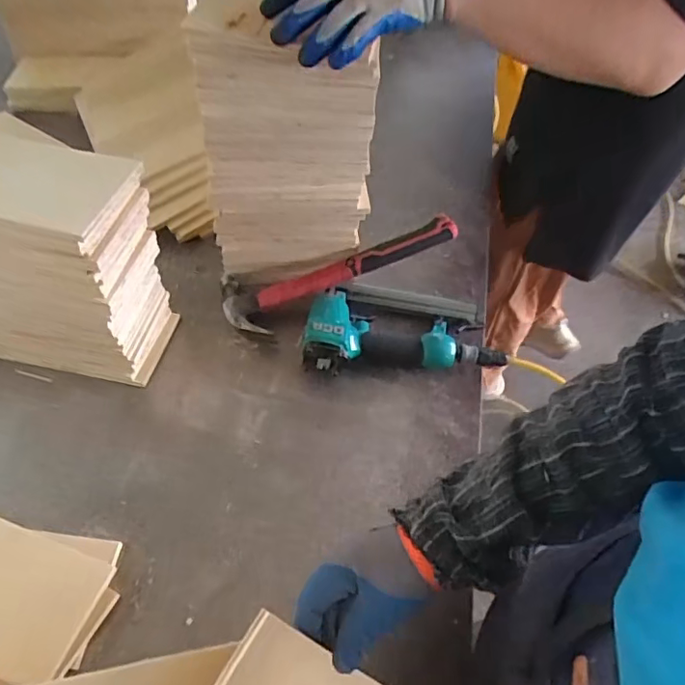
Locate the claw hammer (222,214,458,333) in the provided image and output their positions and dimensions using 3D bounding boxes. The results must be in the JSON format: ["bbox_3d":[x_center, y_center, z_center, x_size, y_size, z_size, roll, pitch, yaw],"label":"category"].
[{"bbox_3d":[-0.001,-0.098,0.757,0.332,0.040,0.108,-20,56,-2],"label":"claw hammer"}]

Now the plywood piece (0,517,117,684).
[{"bbox_3d":[-0.325,0.236,0.526,0.179,0.013,0.114,19,54,7],"label":"plywood piece"}]

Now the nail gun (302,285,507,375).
[{"bbox_3d":[0.073,-0.027,0.737,0.259,0.061,0.134,-6,54,-7],"label":"nail gun"}]

